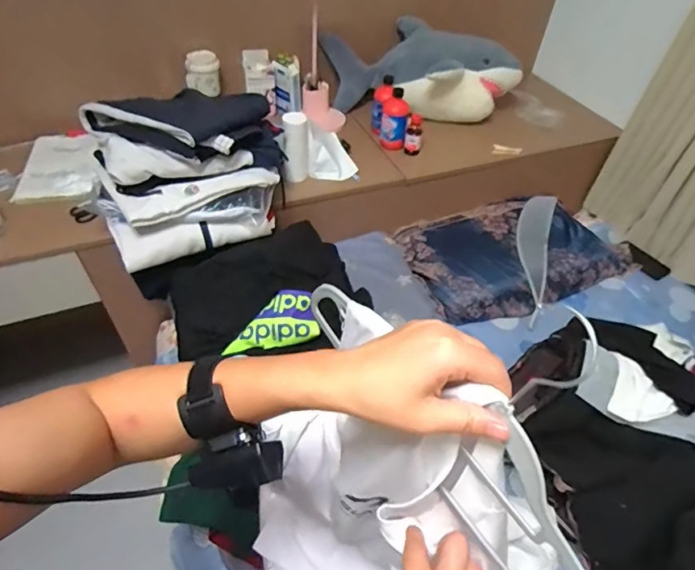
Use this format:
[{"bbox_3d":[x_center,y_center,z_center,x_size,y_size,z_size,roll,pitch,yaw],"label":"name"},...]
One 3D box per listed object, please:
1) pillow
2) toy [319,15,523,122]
[{"bbox_3d":[0.476,-0.091,1.302,0.607,0.084,0.349,-15,49,-18],"label":"pillow"},{"bbox_3d":[0.212,-0.619,1.341,0.550,0.198,0.221,17,48,12],"label":"toy"}]

